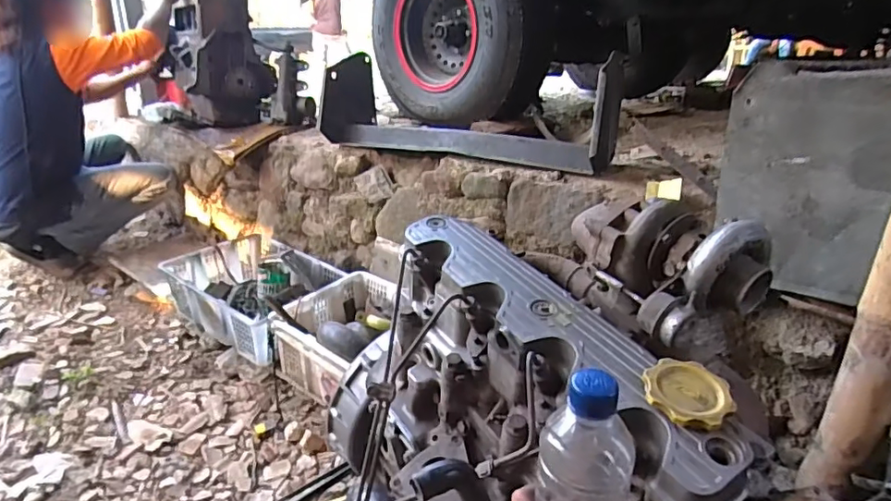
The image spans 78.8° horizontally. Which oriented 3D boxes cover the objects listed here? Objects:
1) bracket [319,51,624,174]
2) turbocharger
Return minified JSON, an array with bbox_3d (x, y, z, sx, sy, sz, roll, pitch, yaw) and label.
[{"bbox_3d":[0.041,-0.418,1.525,0.914,0.262,0.252,15,24,32],"label":"bracket"},{"bbox_3d":[0.276,0.021,0.679,0.173,0.143,0.225,-5,21,-16],"label":"turbocharger"}]

